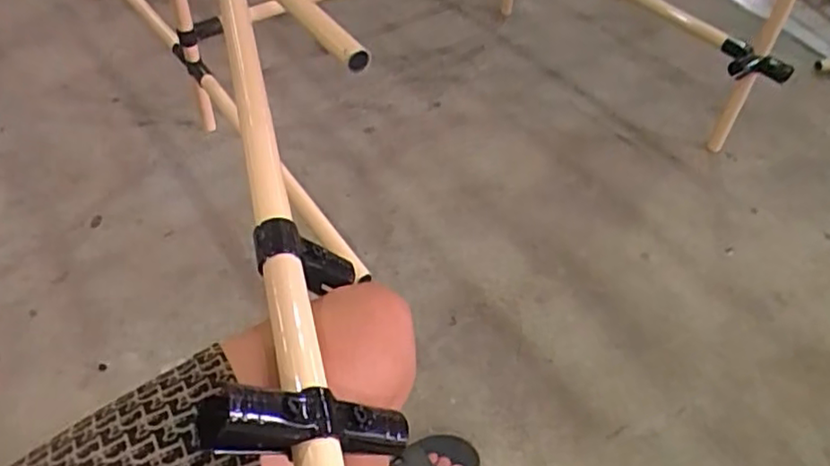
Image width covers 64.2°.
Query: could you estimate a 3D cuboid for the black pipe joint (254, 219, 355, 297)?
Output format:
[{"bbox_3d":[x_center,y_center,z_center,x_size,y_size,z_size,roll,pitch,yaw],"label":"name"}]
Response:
[{"bbox_3d":[-0.078,0.023,0.472,0.081,0.032,0.034,34,39,-32],"label":"black pipe joint"}]

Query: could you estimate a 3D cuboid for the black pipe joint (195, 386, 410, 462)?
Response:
[{"bbox_3d":[-0.061,0.114,0.391,0.138,0.036,0.030,18,37,-39],"label":"black pipe joint"}]

